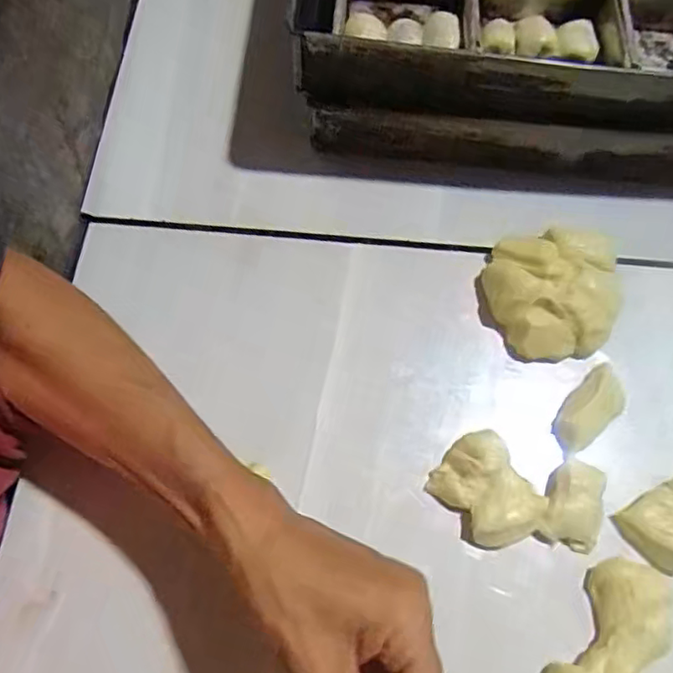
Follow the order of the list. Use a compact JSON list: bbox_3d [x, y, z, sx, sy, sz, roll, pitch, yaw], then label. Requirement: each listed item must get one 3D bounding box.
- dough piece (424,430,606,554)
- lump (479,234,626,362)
[{"bbox_3d":[0.118,0.104,0.395,0.107,0.022,0.069,17,69,8],"label":"dough piece"},{"bbox_3d":[0.162,-0.033,0.452,0.098,0.037,0.099,0,68,1],"label":"lump"}]

